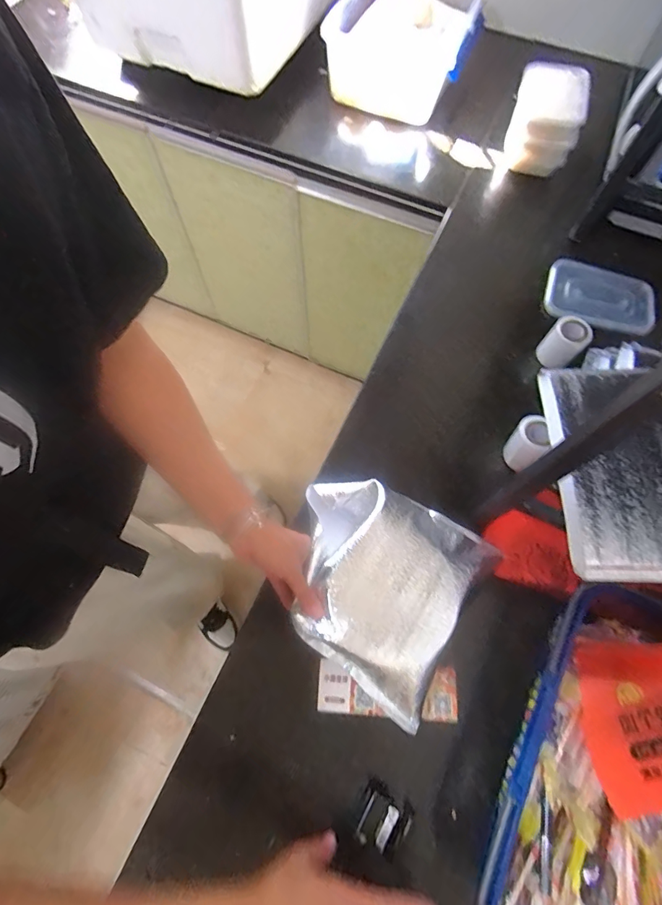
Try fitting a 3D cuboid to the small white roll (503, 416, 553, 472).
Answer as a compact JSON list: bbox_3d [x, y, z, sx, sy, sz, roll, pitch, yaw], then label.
[{"bbox_3d":[0.255,-0.011,0.550,0.050,0.066,0.049,-36,74,-13],"label":"small white roll"}]

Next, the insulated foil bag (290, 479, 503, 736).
[{"bbox_3d":[0.048,0.143,0.485,0.217,0.057,0.210,32,72,11],"label":"insulated foil bag"}]

